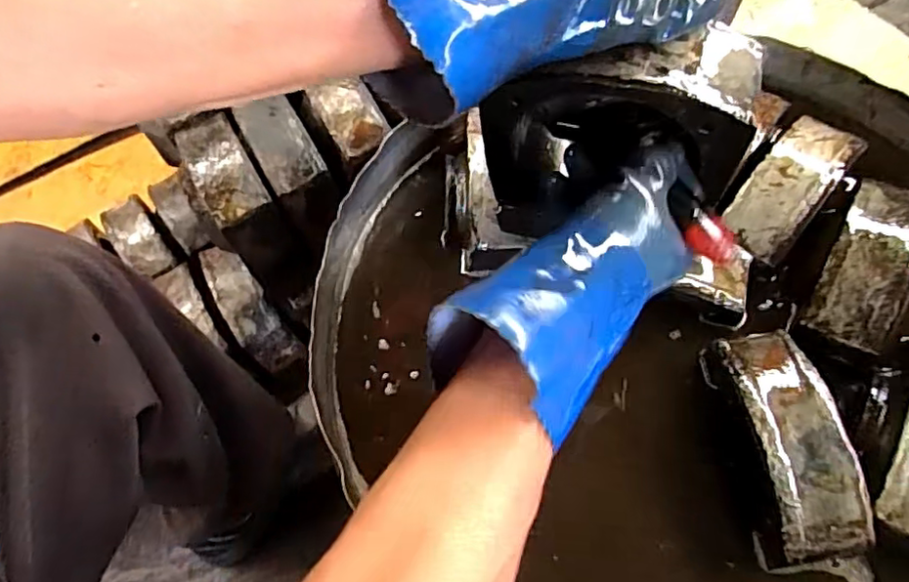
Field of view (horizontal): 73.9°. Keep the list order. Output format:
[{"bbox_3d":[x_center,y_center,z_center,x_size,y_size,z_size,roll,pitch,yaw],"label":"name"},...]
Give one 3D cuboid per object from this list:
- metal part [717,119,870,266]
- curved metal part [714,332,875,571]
[{"bbox_3d":[0.293,-0.091,0.529,0.061,0.037,0.151,36,71,22],"label":"metal part"},{"bbox_3d":[0.235,0.105,0.433,0.065,0.052,0.166,-8,61,2],"label":"curved metal part"}]

